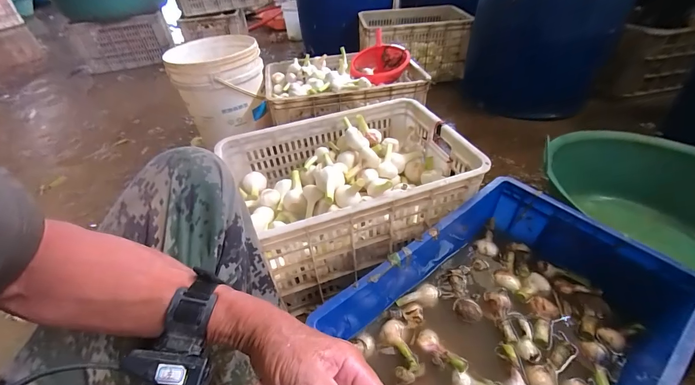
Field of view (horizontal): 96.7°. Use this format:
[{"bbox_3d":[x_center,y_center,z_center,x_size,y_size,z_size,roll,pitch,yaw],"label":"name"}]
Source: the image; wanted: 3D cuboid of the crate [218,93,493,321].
[{"bbox_3d":[0.000,-0.027,0.721,0.504,0.176,0.356,-15,43,-13],"label":"crate"}]

